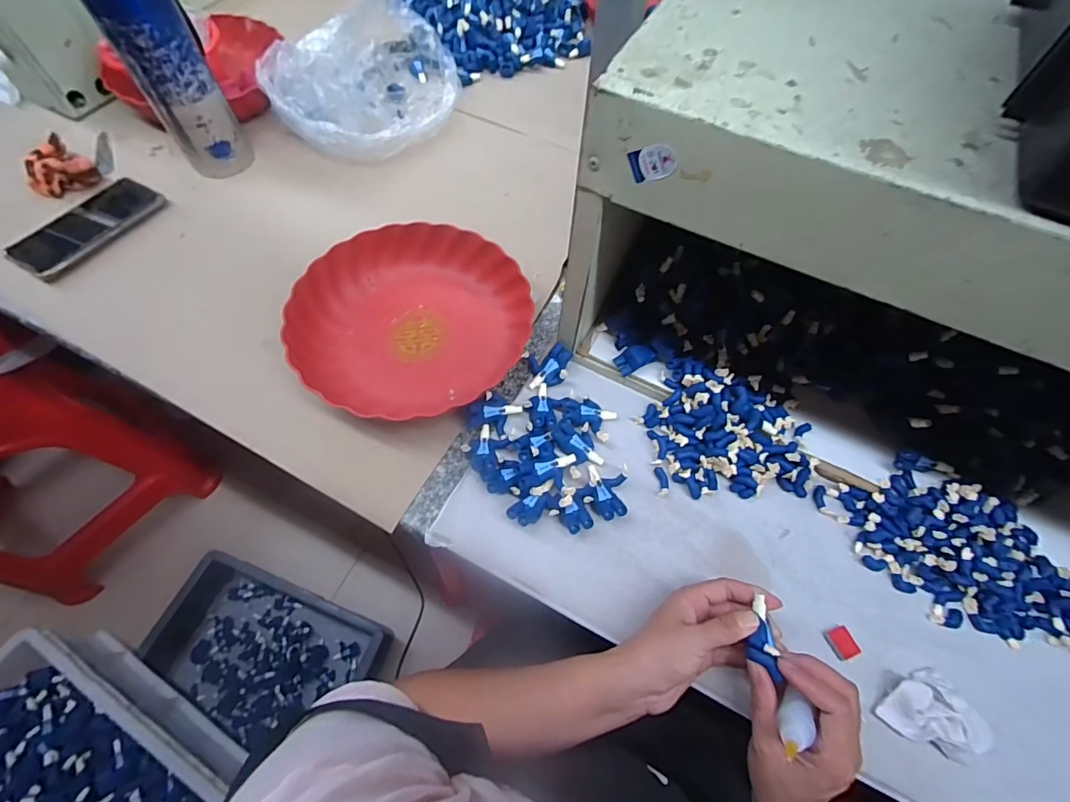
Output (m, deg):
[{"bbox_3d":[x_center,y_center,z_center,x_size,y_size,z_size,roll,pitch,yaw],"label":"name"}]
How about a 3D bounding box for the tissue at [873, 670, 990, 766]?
[{"bbox_3d":[0.313,0.248,0.352,0.063,0.014,0.066,-33,69,-18],"label":"tissue"}]

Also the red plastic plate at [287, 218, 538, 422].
[{"bbox_3d":[-0.128,-0.085,0.488,0.236,0.050,0.225,1,63,-2],"label":"red plastic plate"}]

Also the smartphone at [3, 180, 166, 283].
[{"bbox_3d":[-0.547,-0.214,0.556,0.083,0.016,0.162,28,65,11],"label":"smartphone"}]

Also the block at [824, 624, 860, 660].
[{"bbox_3d":[0.257,0.202,0.380,0.018,0.006,0.023,-18,65,-12],"label":"block"}]

